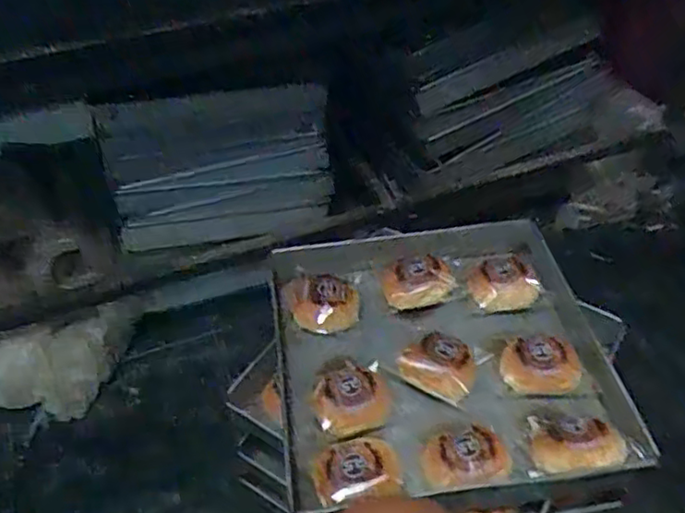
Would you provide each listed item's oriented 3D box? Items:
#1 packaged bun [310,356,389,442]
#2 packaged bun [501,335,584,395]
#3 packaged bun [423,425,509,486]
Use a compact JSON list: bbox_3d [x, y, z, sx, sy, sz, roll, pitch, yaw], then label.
[{"bbox_3d":[0.011,0.169,0.806,0.090,0.035,0.099,-2,43,2],"label":"packaged bun"},{"bbox_3d":[0.250,0.133,0.824,0.098,0.037,0.069,5,44,9],"label":"packaged bun"},{"bbox_3d":[0.139,0.227,0.739,0.100,0.036,0.085,-12,44,-8],"label":"packaged bun"}]

